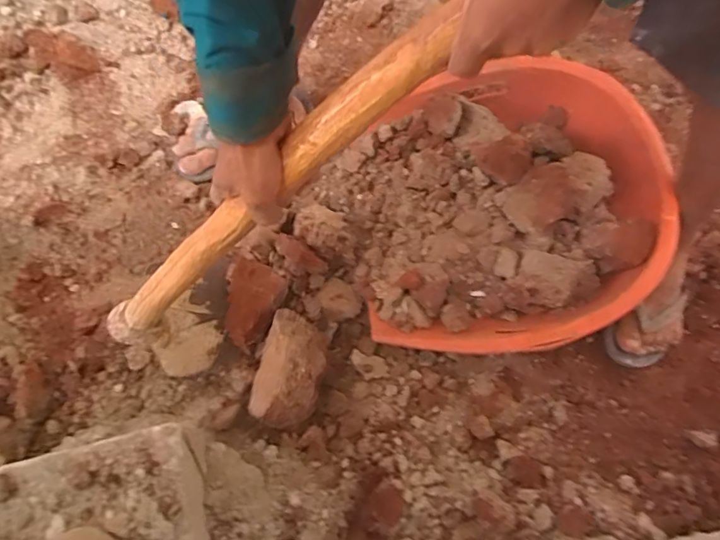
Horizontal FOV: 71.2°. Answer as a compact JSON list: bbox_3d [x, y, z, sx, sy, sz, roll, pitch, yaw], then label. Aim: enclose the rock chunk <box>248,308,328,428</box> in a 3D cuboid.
[{"bbox_3d":[-0.094,0.127,0.661,0.091,0.064,0.143,15,72,3],"label":"rock chunk"}]

